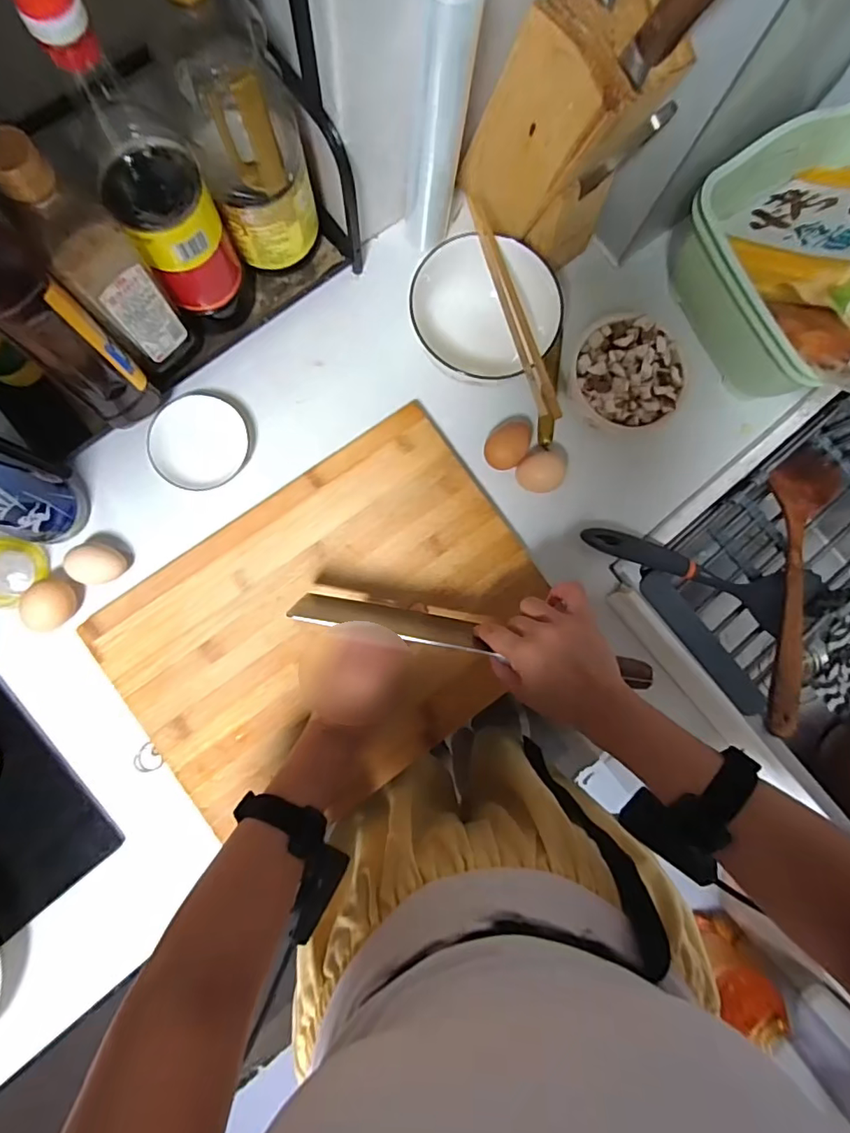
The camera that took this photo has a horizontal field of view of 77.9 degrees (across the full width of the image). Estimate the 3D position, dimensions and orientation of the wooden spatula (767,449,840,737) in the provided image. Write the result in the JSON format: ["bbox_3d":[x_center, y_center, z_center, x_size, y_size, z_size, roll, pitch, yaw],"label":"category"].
[{"bbox_3d":[0.440,0.014,0.626,0.074,0.026,0.366,21,70,-1],"label":"wooden spatula"}]

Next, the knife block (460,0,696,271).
[{"bbox_3d":[0.126,-0.405,0.489,0.083,0.198,0.132,-37,88,-7],"label":"knife block"}]

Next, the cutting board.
[{"bbox_3d":[-0.089,0.064,0.537,0.410,0.017,0.304,-34,87,-6],"label":"cutting board"}]

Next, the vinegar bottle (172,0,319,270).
[{"bbox_3d":[-0.143,-0.353,0.434,0.073,0.228,0.066,4,84,-3],"label":"vinegar bottle"}]

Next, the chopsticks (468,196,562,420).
[{"bbox_3d":[0.087,-0.255,0.520,0.021,0.014,0.228,-18,86,-5],"label":"chopsticks"}]

